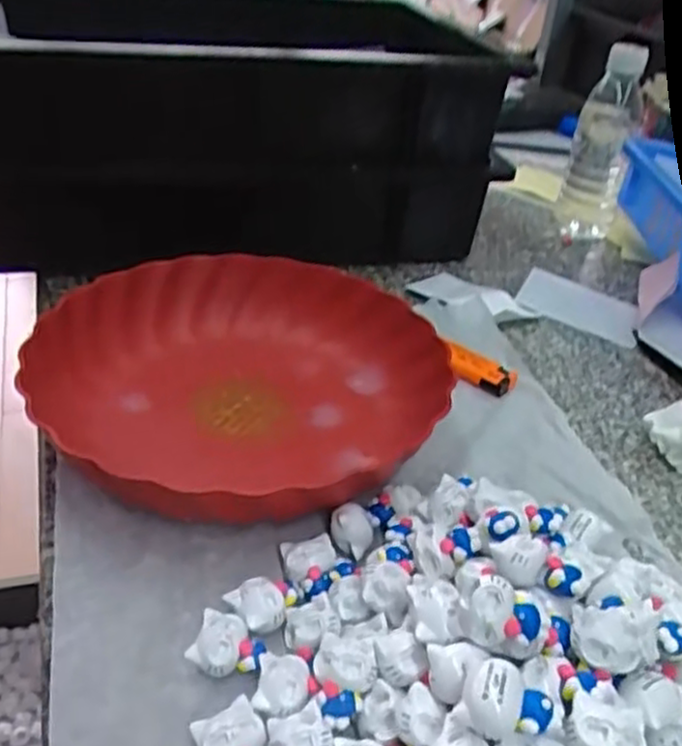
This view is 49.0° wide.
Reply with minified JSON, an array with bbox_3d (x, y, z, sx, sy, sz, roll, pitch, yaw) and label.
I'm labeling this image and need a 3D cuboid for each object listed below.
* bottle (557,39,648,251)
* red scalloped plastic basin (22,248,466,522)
[{"bbox_3d":[0.252,-0.218,0.726,0.055,0.179,0.049,14,35,15],"label":"bottle"},{"bbox_3d":[-0.053,0.003,0.459,0.231,0.053,0.235,3,34,-2],"label":"red scalloped plastic basin"}]

